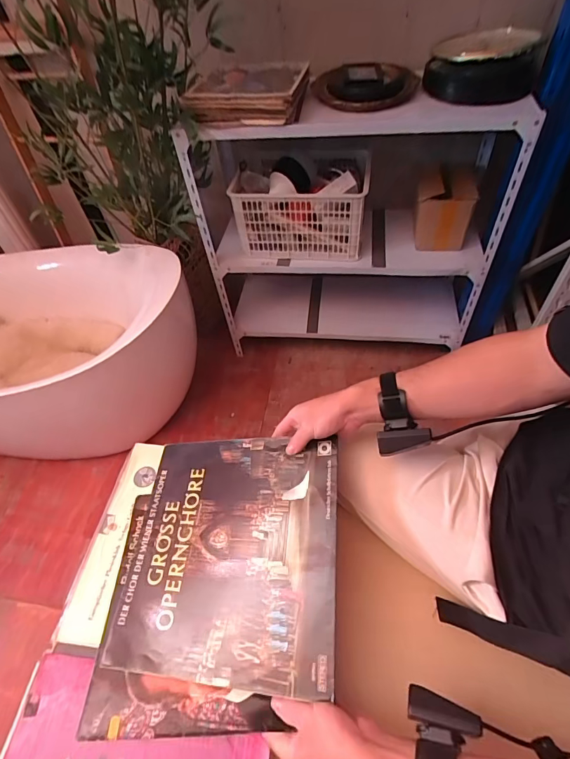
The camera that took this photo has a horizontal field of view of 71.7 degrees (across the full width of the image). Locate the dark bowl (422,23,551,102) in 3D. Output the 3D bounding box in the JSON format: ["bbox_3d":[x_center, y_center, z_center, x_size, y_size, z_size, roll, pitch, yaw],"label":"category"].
[{"bbox_3d":[0.538,-0.868,1.081,0.284,0.105,0.253,10,54,13],"label":"dark bowl"}]

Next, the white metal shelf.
[{"bbox_3d":[0.195,-0.589,1.505,1.024,0.857,0.464,2,52,6],"label":"white metal shelf"}]

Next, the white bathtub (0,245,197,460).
[{"bbox_3d":[-0.989,-0.094,1.539,1.303,0.567,0.642,-11,51,-4],"label":"white bathtub"}]

